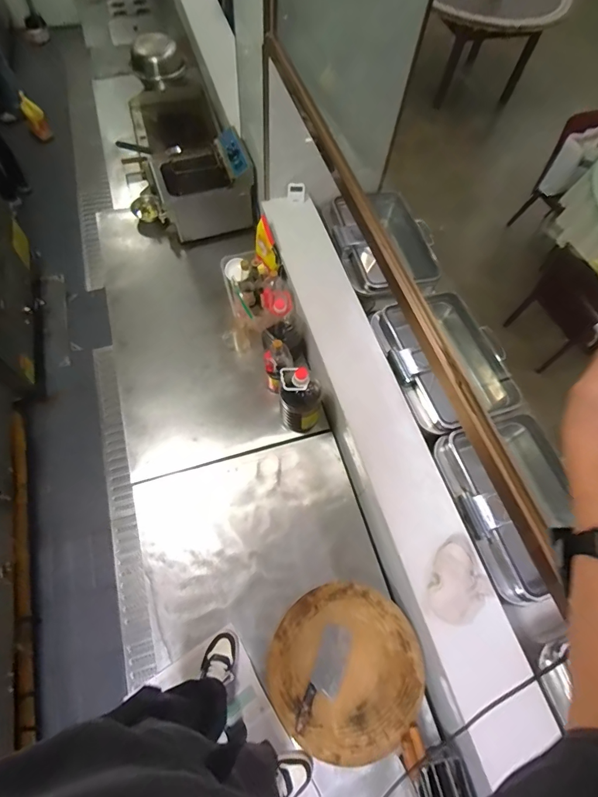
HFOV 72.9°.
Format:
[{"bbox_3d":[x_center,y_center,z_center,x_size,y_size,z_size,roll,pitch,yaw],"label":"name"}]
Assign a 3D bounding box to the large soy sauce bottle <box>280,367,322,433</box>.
[{"bbox_3d":[0.008,0.017,1.547,0.153,0.354,0.140,1,65,-4],"label":"large soy sauce bottle"}]

